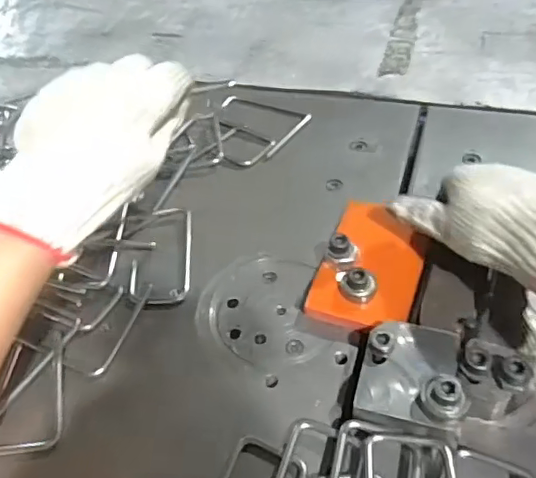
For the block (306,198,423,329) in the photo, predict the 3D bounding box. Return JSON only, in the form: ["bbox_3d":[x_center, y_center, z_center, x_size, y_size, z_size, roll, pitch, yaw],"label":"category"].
[{"bbox_3d":[0.084,0.017,0.444,0.076,0.016,0.116,12,48,19],"label":"block"}]

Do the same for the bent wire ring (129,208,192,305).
[{"bbox_3d":[-0.092,0.012,0.477,0.050,0.009,0.103,-6,45,2],"label":"bent wire ring"}]

